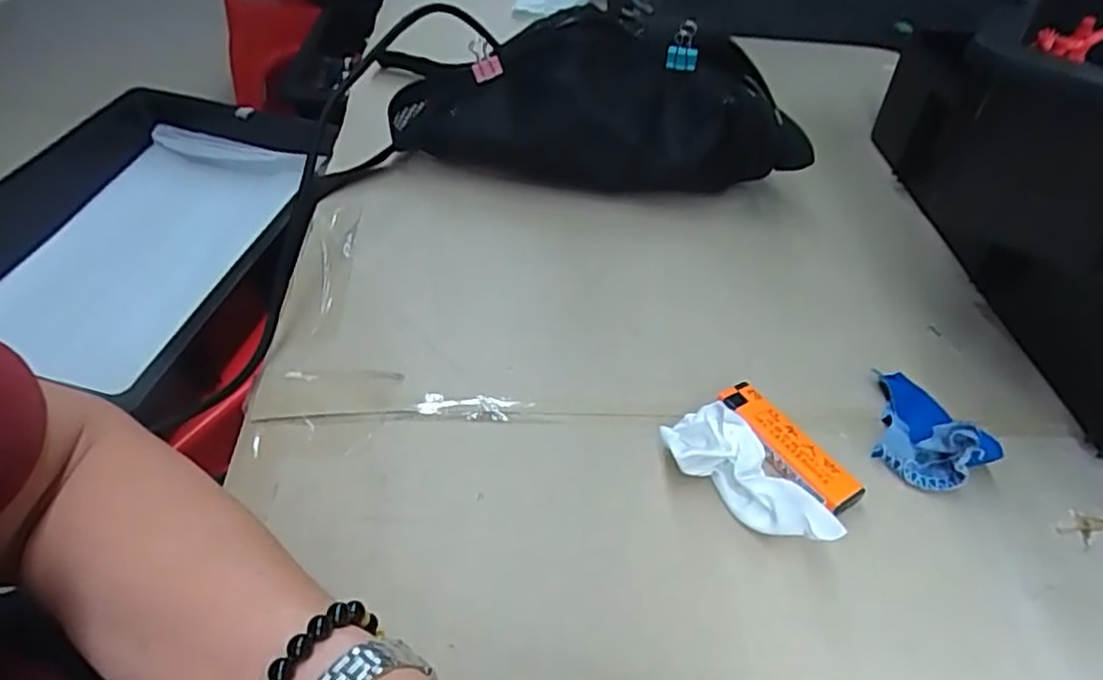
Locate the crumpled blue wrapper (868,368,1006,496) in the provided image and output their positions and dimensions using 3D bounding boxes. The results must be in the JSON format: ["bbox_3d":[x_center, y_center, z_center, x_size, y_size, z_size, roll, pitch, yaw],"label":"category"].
[{"bbox_3d":[0.200,0.042,0.357,0.051,0.040,0.067,21,49,12],"label":"crumpled blue wrapper"}]

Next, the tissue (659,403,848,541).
[{"bbox_3d":[0.089,0.067,0.319,0.049,0.033,0.074,-12,50,-16],"label":"tissue"}]

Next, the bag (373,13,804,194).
[{"bbox_3d":[0.034,-0.166,0.491,0.287,0.098,0.059,7,47,0],"label":"bag"}]

